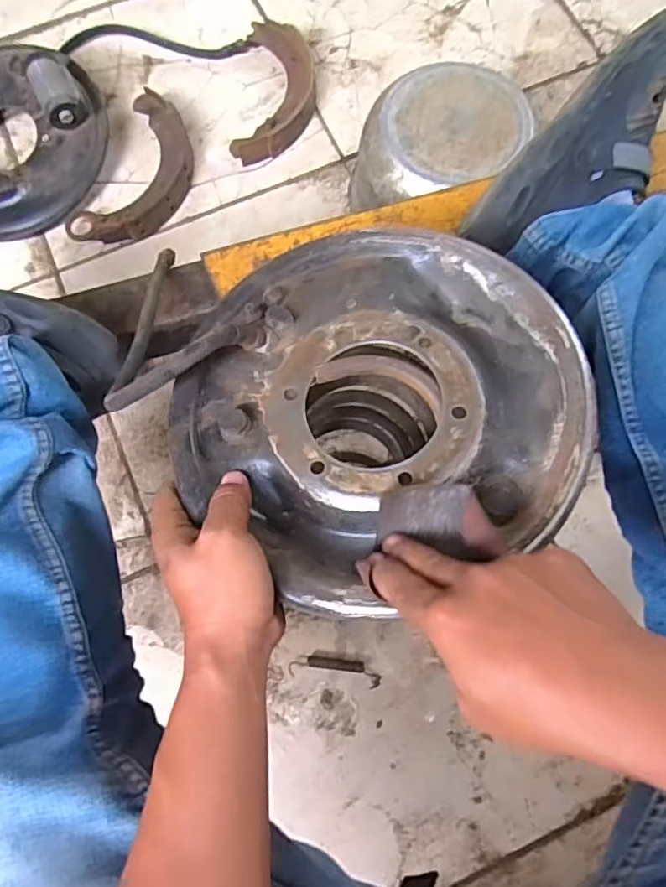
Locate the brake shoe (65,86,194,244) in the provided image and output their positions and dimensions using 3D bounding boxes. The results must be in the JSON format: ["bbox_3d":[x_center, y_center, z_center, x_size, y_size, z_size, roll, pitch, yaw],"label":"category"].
[{"bbox_3d":[-0.249,-0.348,0.788,0.115,0.035,0.216,24,77,7],"label":"brake shoe"}]

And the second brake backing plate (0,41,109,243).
[{"bbox_3d":[-0.432,-0.398,0.781,0.256,0.083,0.239,0,76,1],"label":"second brake backing plate"}]

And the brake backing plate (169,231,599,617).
[{"bbox_3d":[0.023,-0.031,0.397,0.250,0.050,0.242,0,76,1],"label":"brake backing plate"}]

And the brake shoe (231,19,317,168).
[{"bbox_3d":[-0.074,-0.477,0.822,0.100,0.031,0.214,4,76,2],"label":"brake shoe"}]

